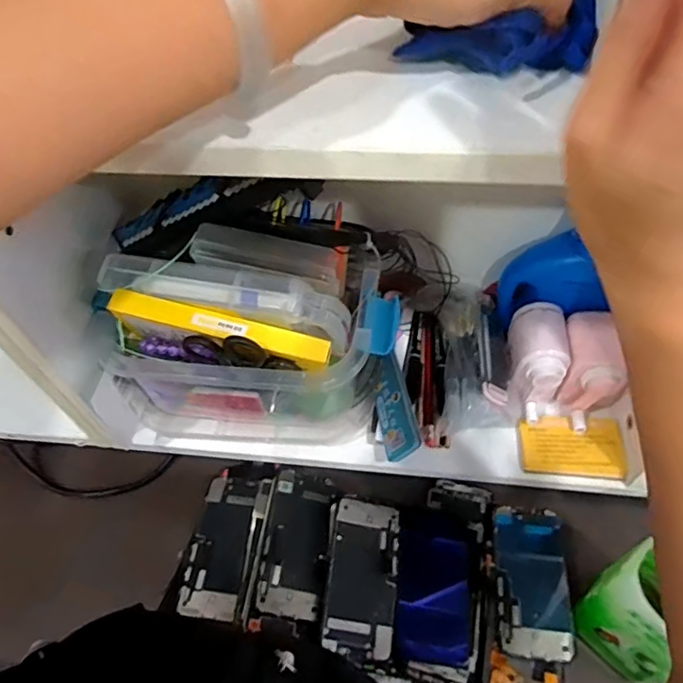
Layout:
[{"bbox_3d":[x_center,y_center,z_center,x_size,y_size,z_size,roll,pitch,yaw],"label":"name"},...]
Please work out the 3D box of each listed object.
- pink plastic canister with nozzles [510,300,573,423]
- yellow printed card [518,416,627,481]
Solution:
[{"bbox_3d":[0.185,0.020,0.515,0.047,0.082,0.088,3,54,7],"label":"pink plastic canister with nozzles"},{"bbox_3d":[0.217,0.099,0.511,0.091,0.010,0.056,3,54,7],"label":"yellow printed card"}]

